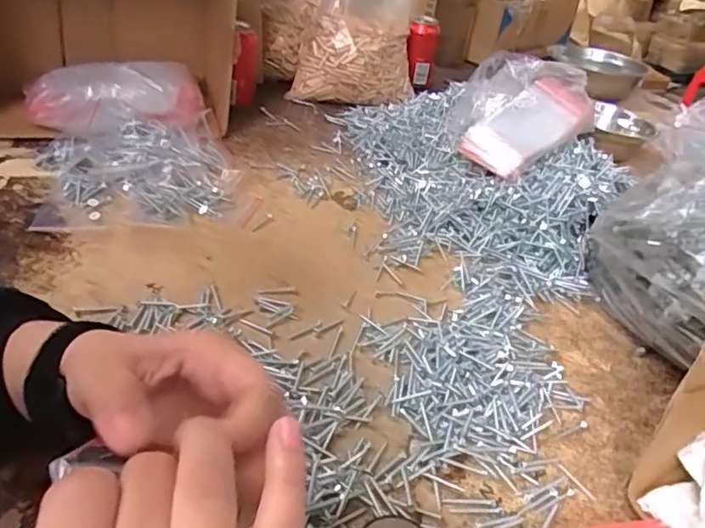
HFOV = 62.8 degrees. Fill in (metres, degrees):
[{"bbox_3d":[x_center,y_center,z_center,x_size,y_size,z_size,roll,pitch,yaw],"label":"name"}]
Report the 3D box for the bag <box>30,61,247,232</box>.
[{"bbox_3d":[-0.246,-0.134,0.653,0.211,0.086,0.288,-7,38,-24],"label":"bag"}]

